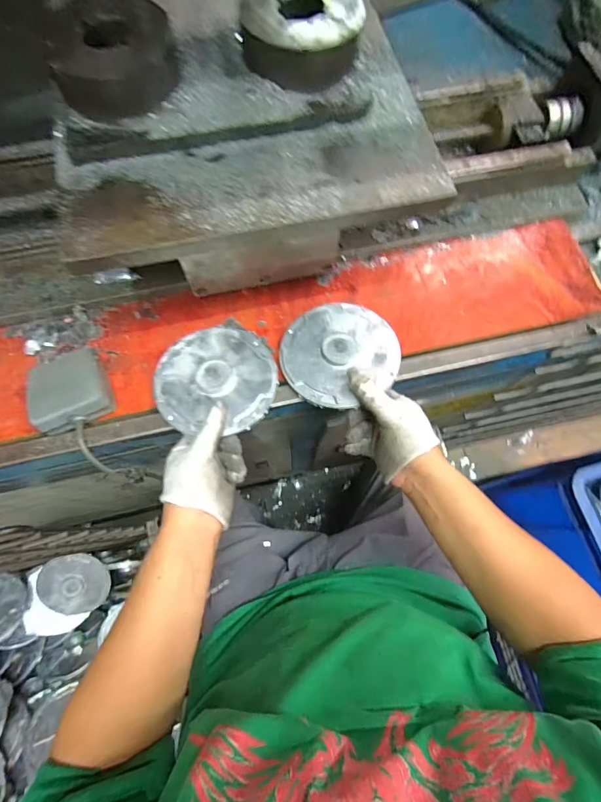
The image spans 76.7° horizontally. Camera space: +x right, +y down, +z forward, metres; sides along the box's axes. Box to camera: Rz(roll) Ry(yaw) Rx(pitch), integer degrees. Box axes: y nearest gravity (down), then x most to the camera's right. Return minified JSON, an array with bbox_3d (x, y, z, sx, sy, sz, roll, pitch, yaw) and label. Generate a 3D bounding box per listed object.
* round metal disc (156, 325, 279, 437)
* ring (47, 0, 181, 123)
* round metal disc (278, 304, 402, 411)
[{"bbox_3d":[-0.097,-0.028,0.437,0.134,0.023,0.129,0,72,-1],"label":"round metal disc"},{"bbox_3d":[-0.164,-0.312,0.341,0.098,0.040,0.107,0,72,-1],"label":"ring"},{"bbox_3d":[0.045,-0.060,0.452,0.135,0.018,0.129,0,72,-1],"label":"round metal disc"}]

